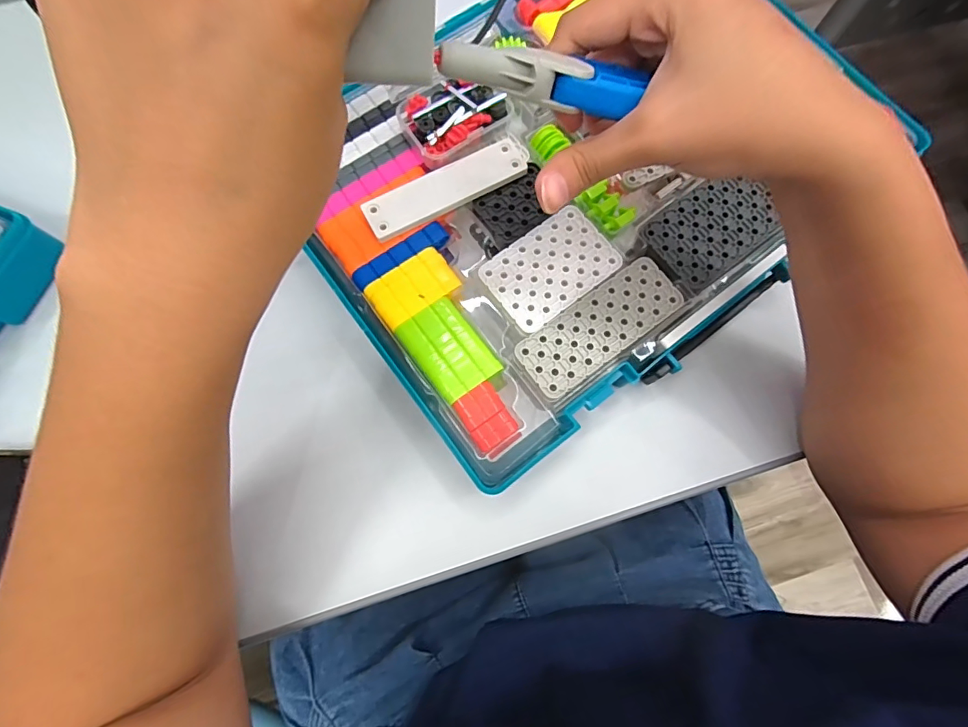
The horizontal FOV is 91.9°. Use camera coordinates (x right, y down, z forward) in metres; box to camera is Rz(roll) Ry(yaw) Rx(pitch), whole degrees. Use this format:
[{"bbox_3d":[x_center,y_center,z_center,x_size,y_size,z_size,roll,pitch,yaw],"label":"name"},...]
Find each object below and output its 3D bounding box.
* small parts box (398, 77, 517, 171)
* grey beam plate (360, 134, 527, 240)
[{"bbox_3d":[-0.014,-0.150,0.285,0.068,0.023,0.041,-30,77,-8],"label":"small parts box"},{"bbox_3d":[-0.021,-0.106,0.282,0.103,0.006,0.028,-26,77,-7],"label":"grey beam plate"}]

